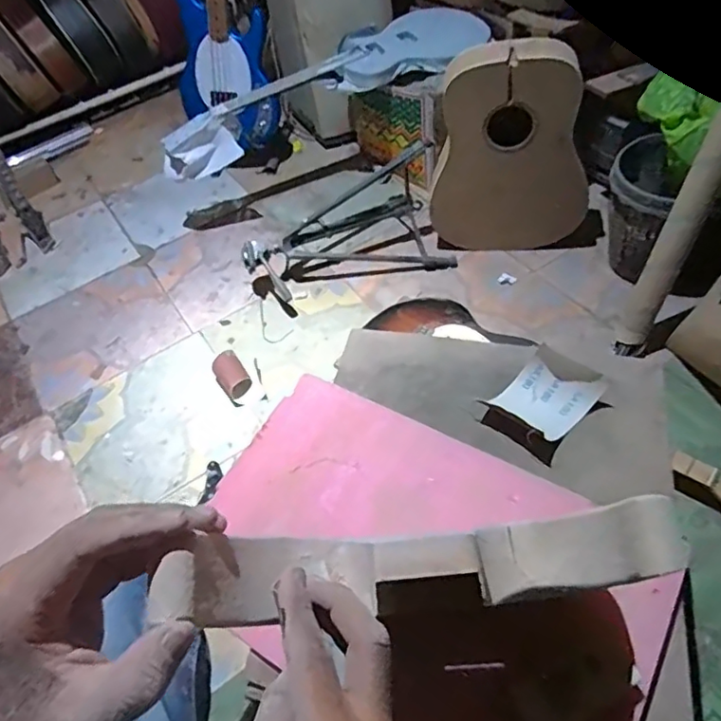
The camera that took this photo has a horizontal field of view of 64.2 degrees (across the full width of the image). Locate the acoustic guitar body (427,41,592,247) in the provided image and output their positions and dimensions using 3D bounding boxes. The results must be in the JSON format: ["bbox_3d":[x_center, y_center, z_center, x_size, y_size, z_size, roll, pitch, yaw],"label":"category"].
[{"bbox_3d":[0.352,-0.472,1.353,0.364,0.485,0.091,13,55,18],"label":"acoustic guitar body"}]

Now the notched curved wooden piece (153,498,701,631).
[{"bbox_3d":[0.024,0.101,0.296,0.239,0.098,0.048,1,54,-13],"label":"notched curved wooden piece"}]

